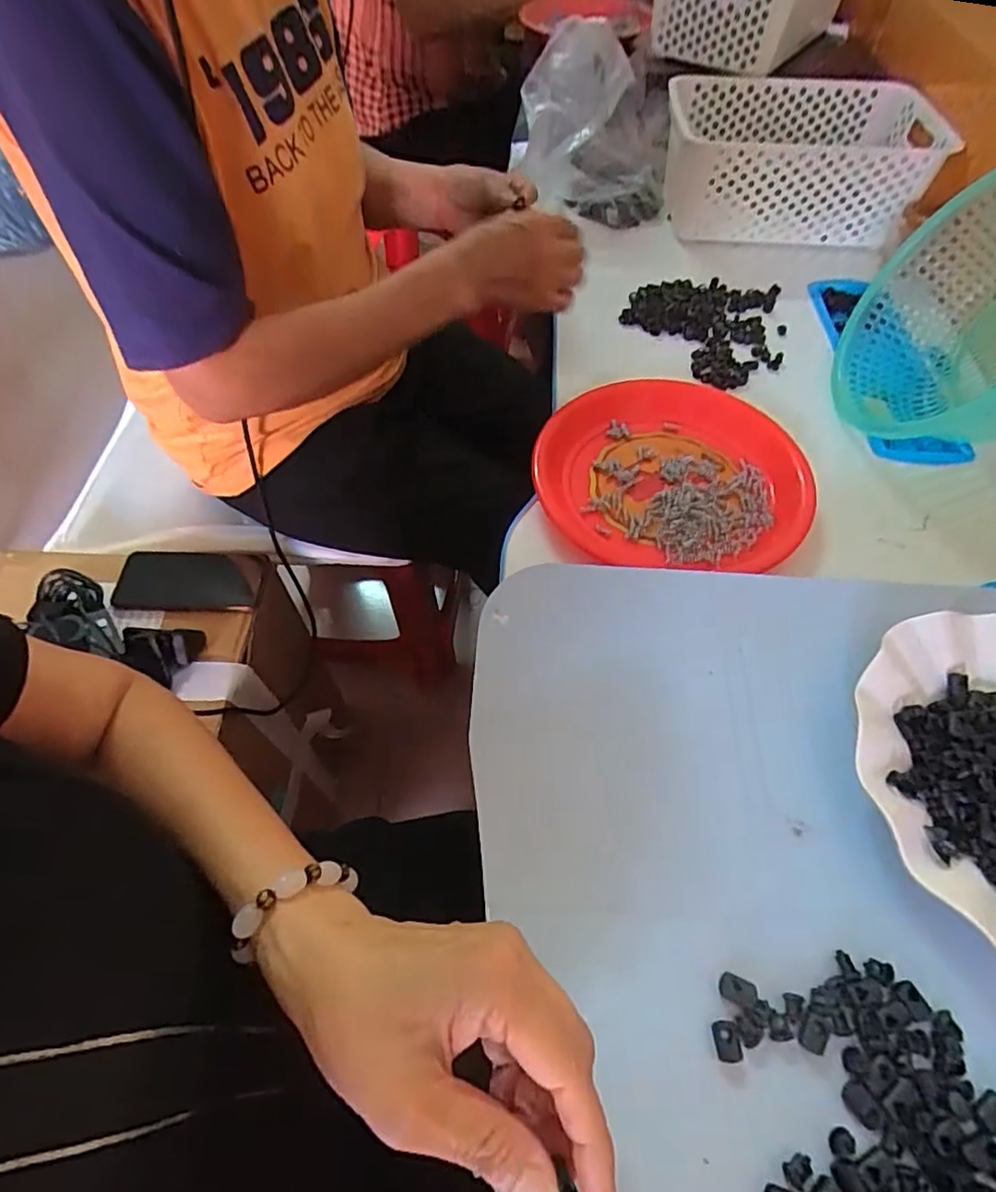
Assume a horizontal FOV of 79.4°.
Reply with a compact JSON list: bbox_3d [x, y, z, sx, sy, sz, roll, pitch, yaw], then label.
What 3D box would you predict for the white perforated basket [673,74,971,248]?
[{"bbox_3d":[0.362,-0.531,0.741,0.292,0.130,0.206,0,57,0],"label":"white perforated basket"}]

